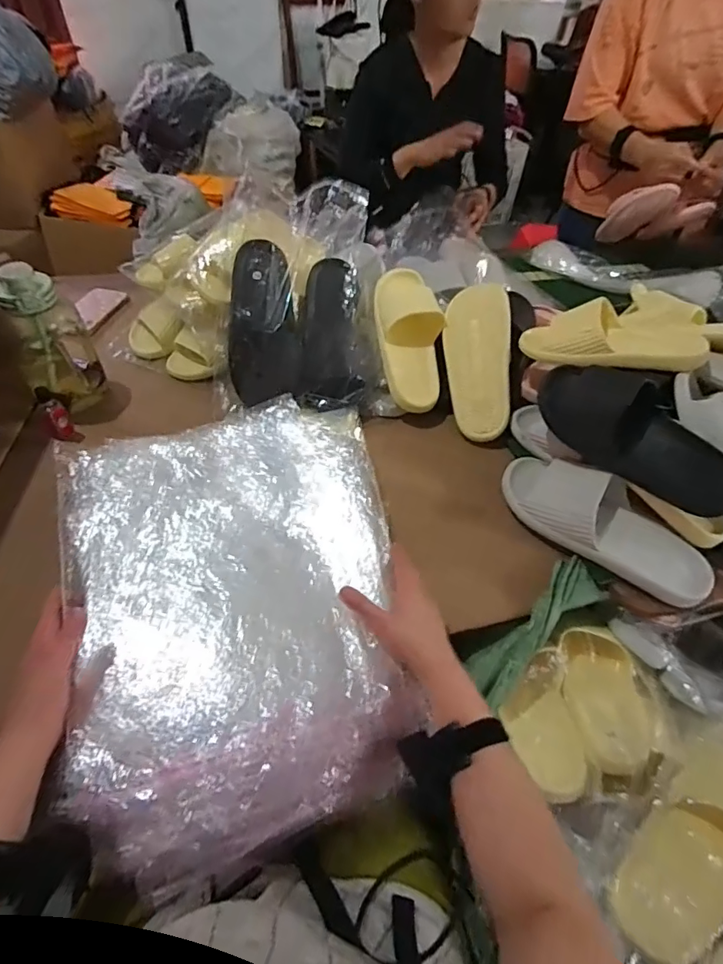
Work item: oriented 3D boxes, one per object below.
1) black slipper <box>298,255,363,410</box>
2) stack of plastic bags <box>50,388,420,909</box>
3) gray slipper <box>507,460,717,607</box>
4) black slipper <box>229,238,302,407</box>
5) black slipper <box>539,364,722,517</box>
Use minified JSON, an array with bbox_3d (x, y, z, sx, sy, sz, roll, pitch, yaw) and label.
[{"bbox_3d":[-0.049,-0.249,0.787,0.095,0.063,0.267,2,78,-1],"label":"black slipper"},{"bbox_3d":[-0.130,0.124,0.564,0.361,0.050,0.490,-9,57,-16],"label":"stack of plastic bags"},{"bbox_3d":[0.327,0.051,0.651,0.288,0.083,0.110,28,54,20],"label":"gray slipper"},{"bbox_3d":[-0.154,-0.254,0.769,0.109,0.251,0.059,0,5,-2],"label":"black slipper"},{"bbox_3d":[0.356,-0.067,0.628,0.265,0.101,0.084,32,56,23],"label":"black slipper"}]

